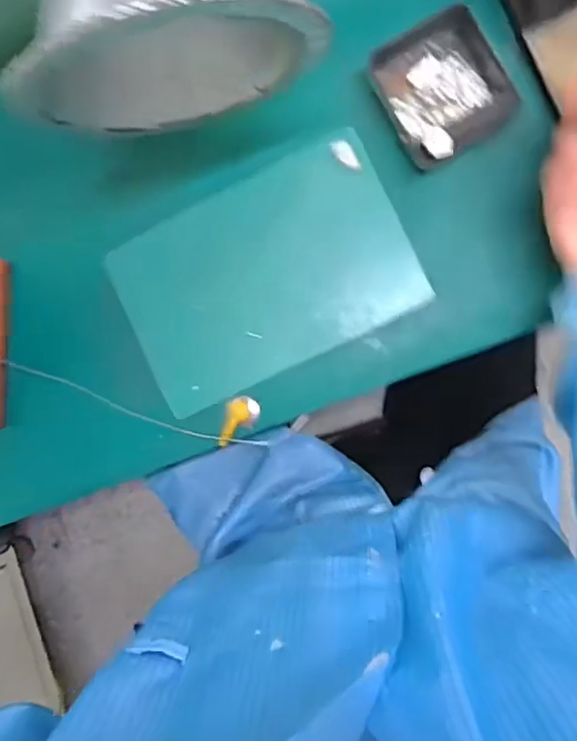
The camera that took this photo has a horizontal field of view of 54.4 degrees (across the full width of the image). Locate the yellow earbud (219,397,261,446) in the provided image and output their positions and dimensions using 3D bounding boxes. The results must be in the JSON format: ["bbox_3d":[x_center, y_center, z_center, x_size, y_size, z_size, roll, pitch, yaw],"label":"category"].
[{"bbox_3d":[-0.037,0.040,0.439,0.023,0.018,0.039,11,91,8],"label":"yellow earbud"}]

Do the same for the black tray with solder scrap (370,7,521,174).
[{"bbox_3d":[0.111,-0.200,0.404,0.083,0.034,0.097,-24,86,7],"label":"black tray with solder scrap"}]

